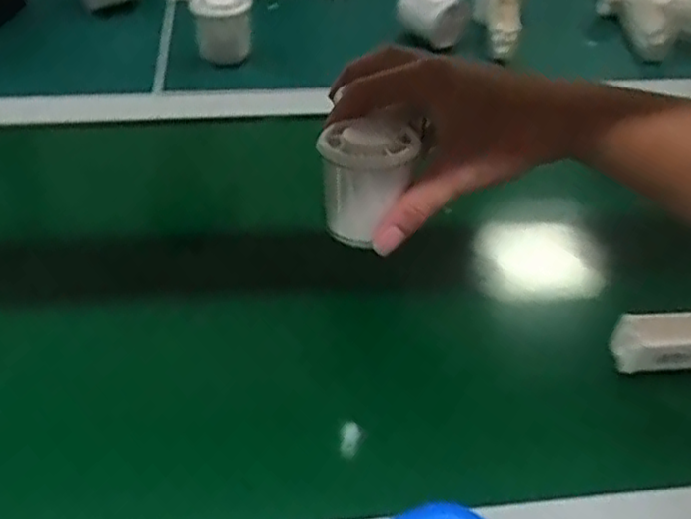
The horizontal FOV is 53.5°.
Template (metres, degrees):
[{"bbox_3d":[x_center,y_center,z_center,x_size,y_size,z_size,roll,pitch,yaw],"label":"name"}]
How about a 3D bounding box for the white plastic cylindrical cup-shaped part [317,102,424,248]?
[{"bbox_3d":[0.015,-0.049,0.400,0.057,0.053,0.057,2,42,-2],"label":"white plastic cylindrical cup-shaped part"}]

